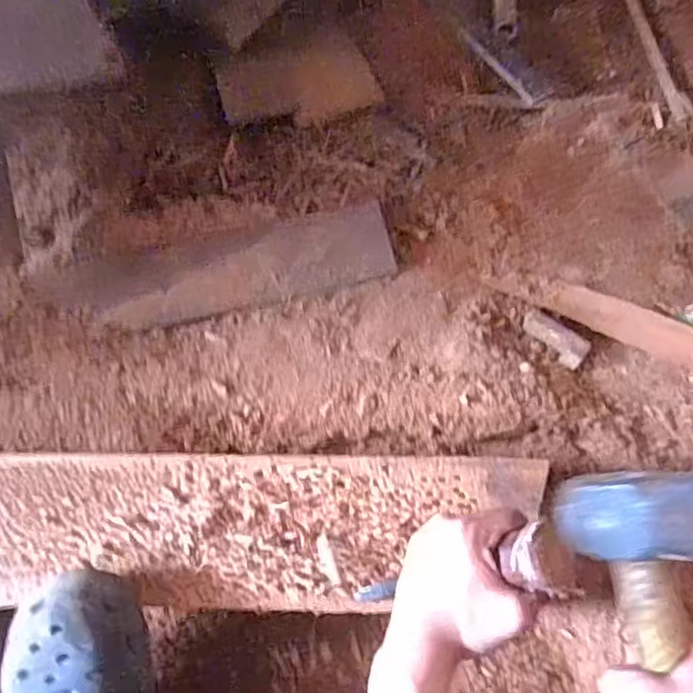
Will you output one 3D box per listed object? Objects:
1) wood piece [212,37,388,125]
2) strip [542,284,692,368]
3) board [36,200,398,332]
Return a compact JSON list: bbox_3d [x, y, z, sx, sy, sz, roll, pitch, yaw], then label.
[{"bbox_3d":[-0.056,-0.312,0.804,0.183,0.015,0.098,-17,70,-10],"label":"wood piece"},{"bbox_3d":[0.300,-0.026,0.719,0.172,0.005,0.049,25,69,7],"label":"strip"},{"bbox_3d":[-0.119,-0.076,0.682,0.335,0.012,0.086,-13,69,-8],"label":"board"}]

